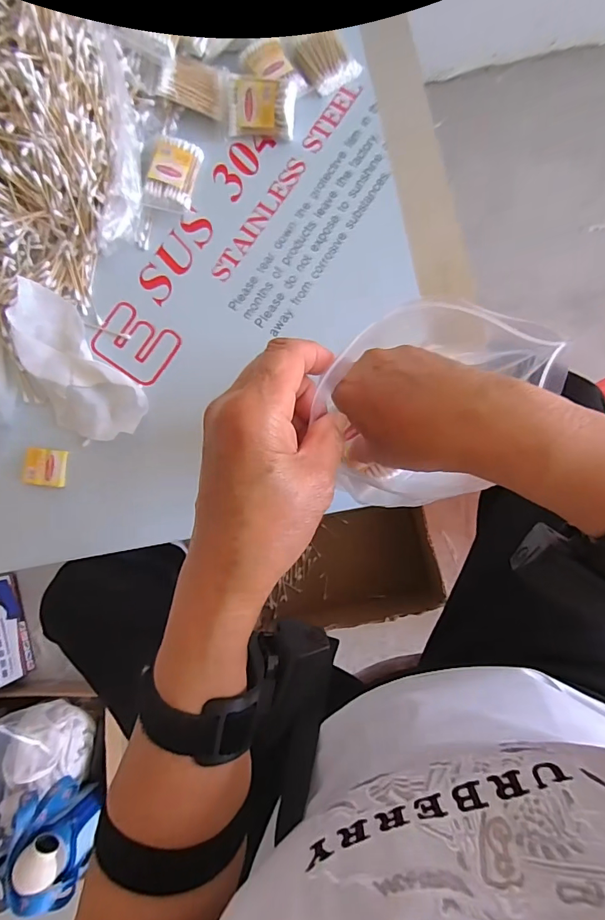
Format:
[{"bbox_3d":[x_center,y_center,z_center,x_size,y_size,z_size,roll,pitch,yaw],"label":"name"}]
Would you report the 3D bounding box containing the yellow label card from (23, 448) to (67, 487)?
[{"bbox_3d":[-0.285,0.008,0.486,0.046,0.006,0.040,5,84,6],"label":"yellow label card"}]

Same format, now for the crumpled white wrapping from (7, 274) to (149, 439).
[{"bbox_3d":[-0.254,-0.101,0.482,0.092,0.032,0.182,-36,94,0],"label":"crumpled white wrapping"}]

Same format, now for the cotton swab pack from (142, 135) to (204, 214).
[{"bbox_3d":[-0.147,-0.323,0.501,0.047,0.028,0.079,11,84,7],"label":"cotton swab pack"}]

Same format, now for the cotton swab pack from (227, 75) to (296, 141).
[{"bbox_3d":[-0.047,-0.393,0.492,0.075,0.014,0.052,9,121,6],"label":"cotton swab pack"}]

